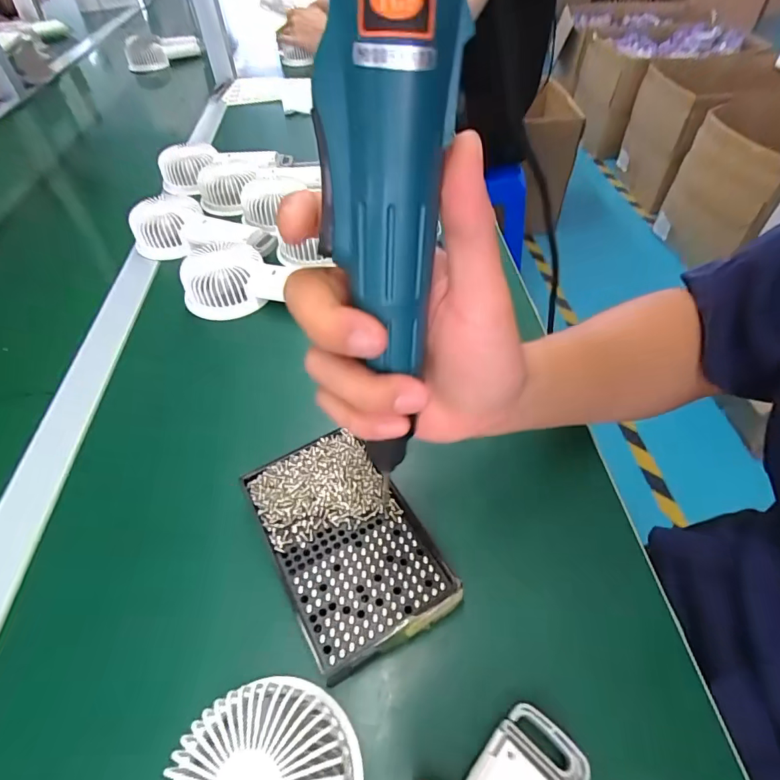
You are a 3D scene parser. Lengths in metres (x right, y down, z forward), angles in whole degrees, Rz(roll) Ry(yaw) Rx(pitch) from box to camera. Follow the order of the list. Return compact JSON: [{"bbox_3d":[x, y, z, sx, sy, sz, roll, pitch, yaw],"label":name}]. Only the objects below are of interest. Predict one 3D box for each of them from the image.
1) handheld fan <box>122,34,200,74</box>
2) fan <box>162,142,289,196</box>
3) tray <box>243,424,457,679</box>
[{"bbox_3d":[-0.529,-0.788,1.034,0.160,0.053,0.082,-36,57,-25],"label":"handheld fan"},{"bbox_3d":[-0.227,-0.307,0.610,0.172,0.050,0.057,-4,50,-1],"label":"fan"},{"bbox_3d":[-0.029,0.090,0.280,0.088,0.015,0.138,-25,53,-18],"label":"tray"}]

